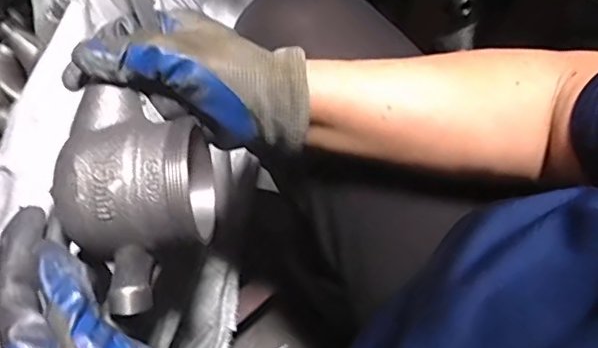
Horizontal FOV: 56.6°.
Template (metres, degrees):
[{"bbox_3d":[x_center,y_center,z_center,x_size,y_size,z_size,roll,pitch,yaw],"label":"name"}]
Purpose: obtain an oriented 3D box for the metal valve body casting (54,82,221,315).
[{"bbox_3d":[-0.095,0.013,0.326,0.081,0.063,0.124,-5,73,-2],"label":"metal valve body casting"}]

